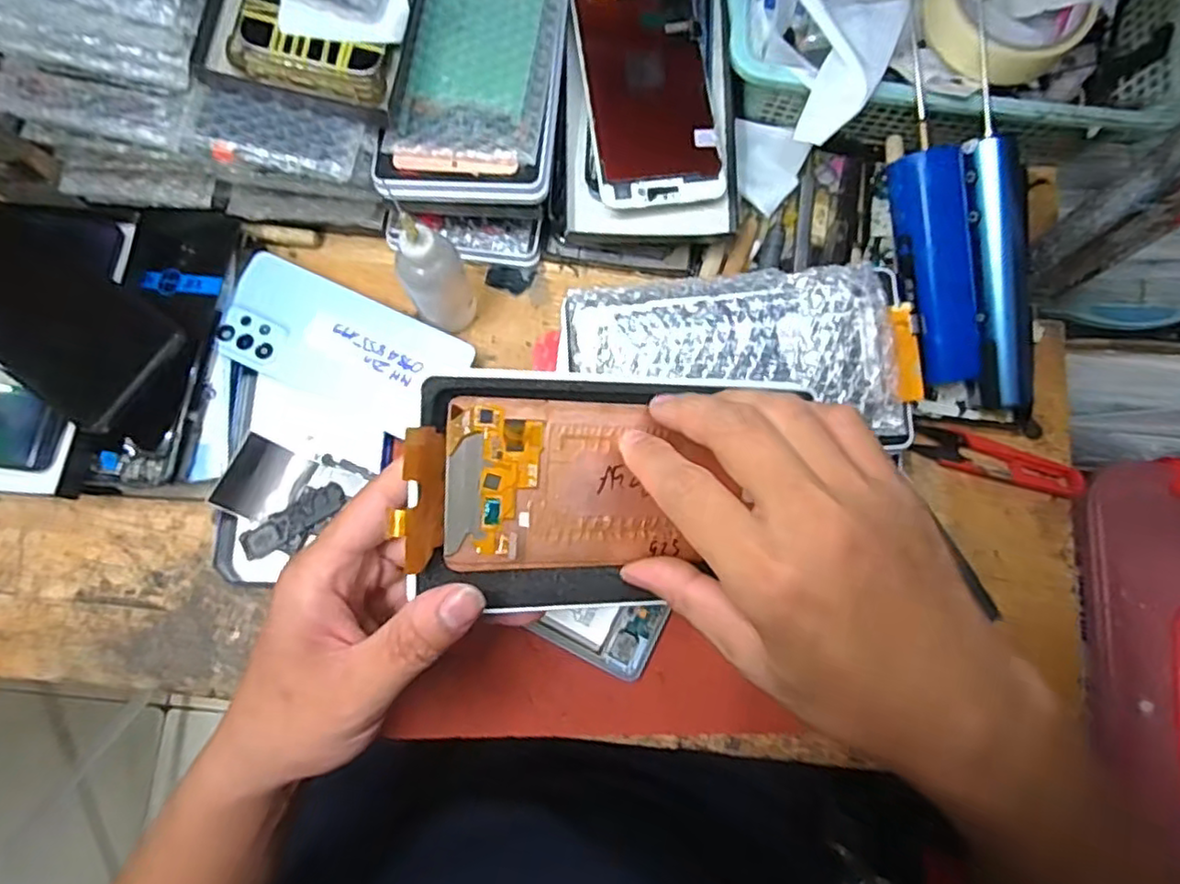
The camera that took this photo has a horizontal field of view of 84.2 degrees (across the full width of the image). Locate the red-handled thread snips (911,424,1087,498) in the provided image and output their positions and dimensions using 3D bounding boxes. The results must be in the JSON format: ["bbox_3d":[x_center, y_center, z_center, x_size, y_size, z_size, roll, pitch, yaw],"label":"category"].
[{"bbox_3d":[0.249,0.011,0.397,0.100,0.009,0.024,19,79,4],"label":"red-handled thread snips"}]

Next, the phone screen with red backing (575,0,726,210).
[{"bbox_3d":[0.035,-0.217,0.393,0.073,0.007,0.153,-8,87,-5],"label":"phone screen with red backing"}]

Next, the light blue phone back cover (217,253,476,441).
[{"bbox_3d":[-0.156,-0.060,0.407,0.150,0.012,0.069,24,89,3],"label":"light blue phone back cover"}]

